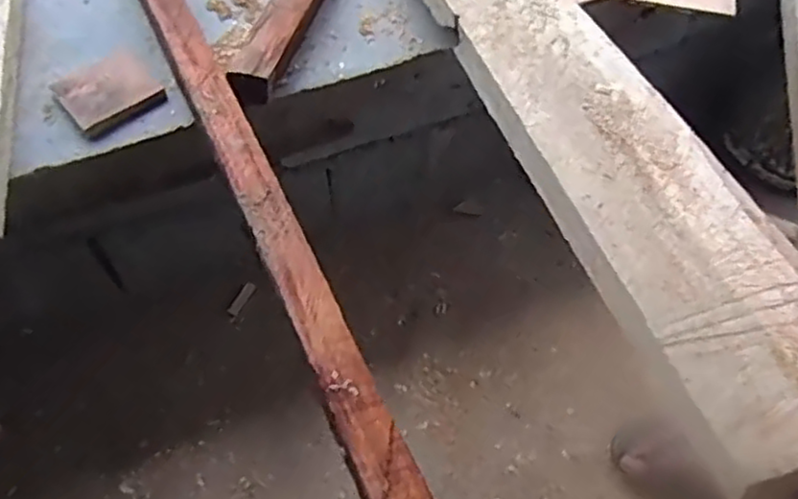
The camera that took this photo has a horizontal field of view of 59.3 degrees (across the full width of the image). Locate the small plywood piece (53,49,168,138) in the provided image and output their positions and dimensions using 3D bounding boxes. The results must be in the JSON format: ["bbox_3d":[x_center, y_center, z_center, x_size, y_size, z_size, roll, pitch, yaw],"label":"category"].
[{"bbox_3d":[-0.371,-0.204,0.897,0.113,0.016,0.106,-34,65,-21],"label":"small plywood piece"}]

